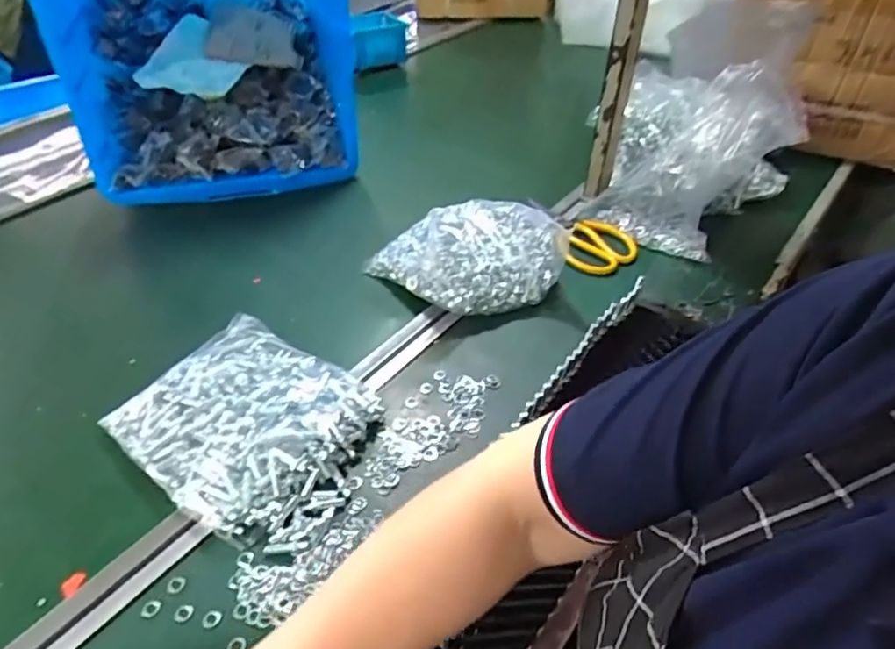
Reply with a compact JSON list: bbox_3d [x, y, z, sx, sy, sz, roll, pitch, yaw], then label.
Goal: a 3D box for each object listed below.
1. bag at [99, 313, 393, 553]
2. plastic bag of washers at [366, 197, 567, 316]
[{"bbox_3d":[-0.188,0.094,0.583,0.231,0.038,0.189,25,48,23],"label":"bag"},{"bbox_3d":[0.037,-0.084,0.756,0.249,0.075,0.160,-14,45,-16],"label":"plastic bag of washers"}]

